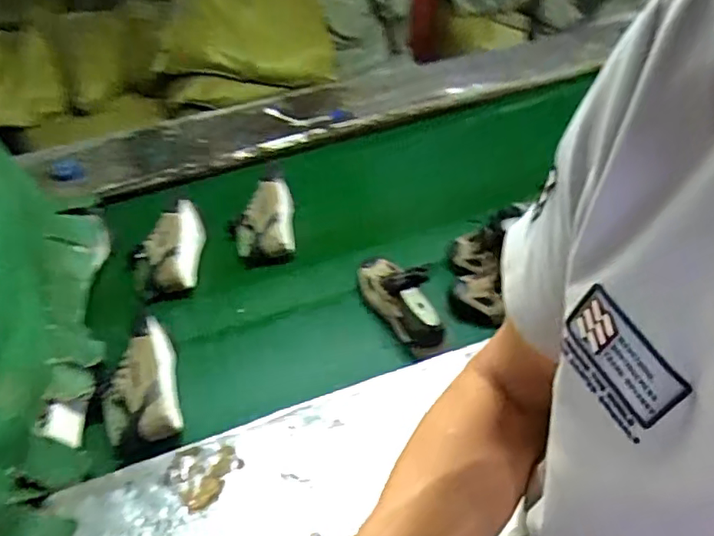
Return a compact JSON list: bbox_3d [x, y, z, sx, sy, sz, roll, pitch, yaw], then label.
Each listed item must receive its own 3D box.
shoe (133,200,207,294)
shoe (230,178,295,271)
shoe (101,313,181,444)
[{"bbox_3d":[-0.408,-0.050,1.285,0.120,0.073,0.264,-1,46,6],"label":"shoe"},{"bbox_3d":[-0.212,-0.098,1.305,0.151,0.102,0.186,-15,46,-7],"label":"shoe"},{"bbox_3d":[-0.377,0.196,1.014,0.125,0.074,0.225,-13,46,-5],"label":"shoe"}]

